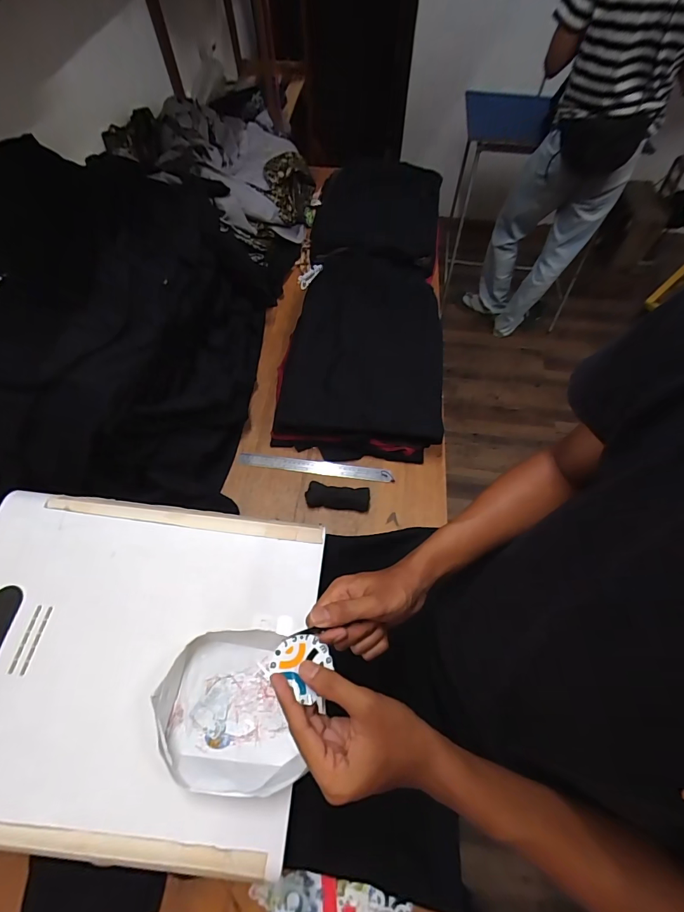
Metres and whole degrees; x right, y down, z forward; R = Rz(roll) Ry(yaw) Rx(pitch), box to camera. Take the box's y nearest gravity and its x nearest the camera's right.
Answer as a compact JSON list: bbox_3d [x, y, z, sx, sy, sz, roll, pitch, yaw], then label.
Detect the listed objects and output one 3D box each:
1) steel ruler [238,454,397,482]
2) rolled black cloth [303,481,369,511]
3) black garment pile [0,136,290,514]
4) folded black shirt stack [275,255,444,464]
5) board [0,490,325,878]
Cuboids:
[{"bbox_3d":[-0.056,0.024,0.826,0.323,0.007,0.032,6,68,3],"label":"steel ruler"},{"bbox_3d":[-0.008,0.082,0.785,0.123,0.024,0.046,4,61,1],"label":"rolled black cloth"},{"bbox_3d":[-0.406,-0.282,0.756,0.410,0.358,0.639,3,60,0],"label":"black garment pile"},{"bbox_3d":[0.063,-0.277,0.945,0.363,0.098,0.596,8,61,3],"label":"folded black shirt stack"},{"bbox_3d":[-0.301,0.253,0.512,0.500,0.025,0.401,6,61,2],"label":"board"}]

